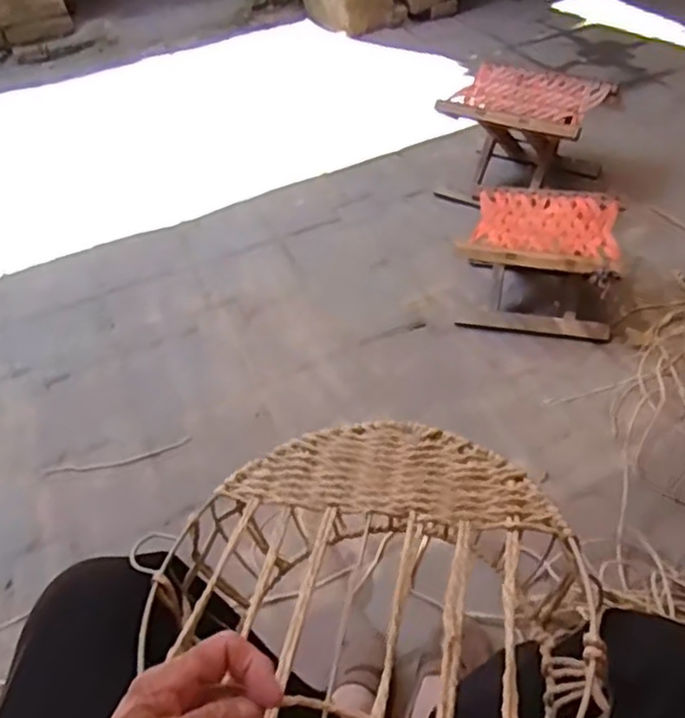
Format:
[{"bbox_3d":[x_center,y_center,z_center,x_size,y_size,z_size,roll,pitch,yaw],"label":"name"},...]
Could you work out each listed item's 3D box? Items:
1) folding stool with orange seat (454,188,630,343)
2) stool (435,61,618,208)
[{"bbox_3d":[0.381,-0.183,1.341,0.270,0.196,0.239,11,48,16],"label":"folding stool with orange seat"},{"bbox_3d":[0.411,-0.493,1.617,0.322,0.235,0.334,20,51,24],"label":"stool"}]

